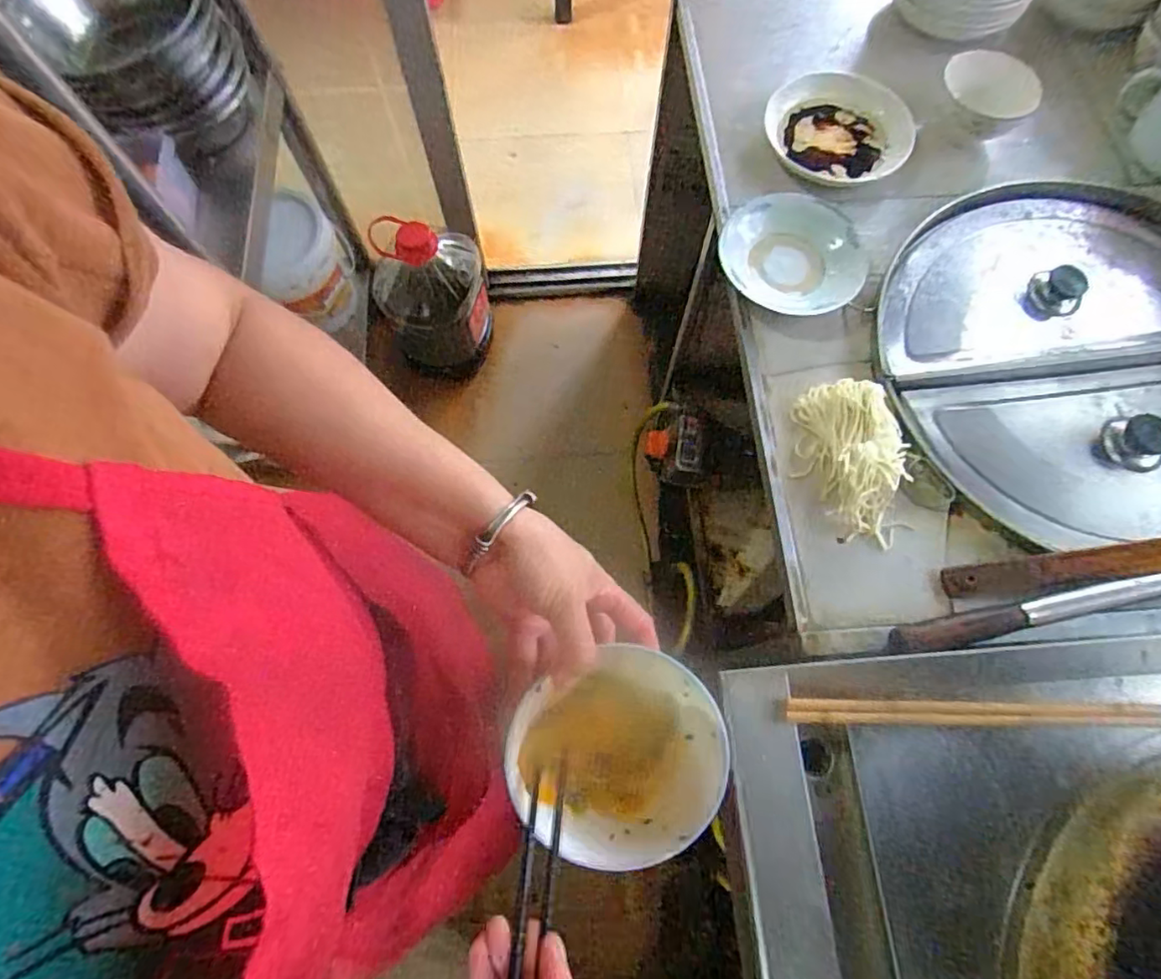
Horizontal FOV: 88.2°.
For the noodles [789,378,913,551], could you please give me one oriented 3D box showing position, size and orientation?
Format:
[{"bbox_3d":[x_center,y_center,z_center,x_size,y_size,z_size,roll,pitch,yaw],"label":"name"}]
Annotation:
[{"bbox_3d":[0.261,-0.031,0.573,0.088,0.039,0.154,1,71,1],"label":"noodles"}]

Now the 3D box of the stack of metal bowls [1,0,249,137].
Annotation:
[{"bbox_3d":[-0.577,-0.585,0.778,0.198,0.129,0.207,42,77,13],"label":"stack of metal bowls"}]

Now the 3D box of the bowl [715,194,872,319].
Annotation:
[{"bbox_3d":[0.234,-0.258,0.662,0.157,0.038,0.151,0,71,0],"label":"bowl"}]

